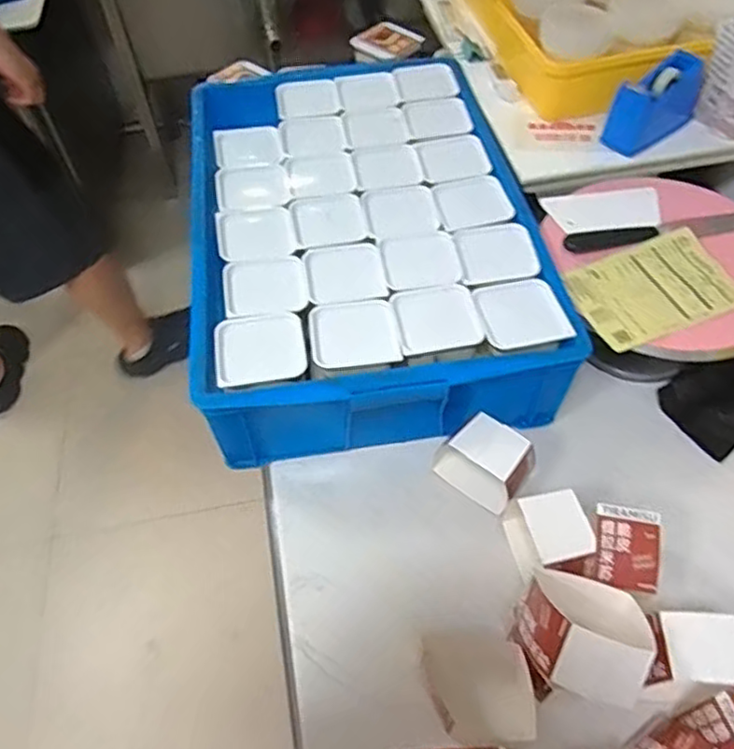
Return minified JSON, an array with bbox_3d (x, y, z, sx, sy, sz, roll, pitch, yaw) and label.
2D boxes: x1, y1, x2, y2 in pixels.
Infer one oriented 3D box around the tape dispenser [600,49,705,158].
[{"bbox_3d":[0.390,-0.366,0.879,0.145,0.085,0.054,-29,57,-17],"label":"tape dispenser"}]

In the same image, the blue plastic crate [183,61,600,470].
[{"bbox_3d":[-0.015,-0.191,0.907,0.417,0.166,0.632,-10,54,-4],"label":"blue plastic crate"}]

